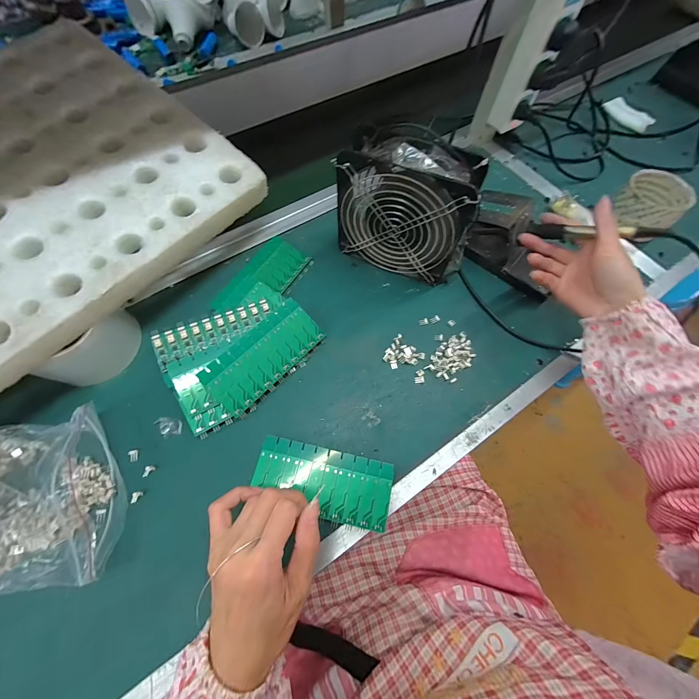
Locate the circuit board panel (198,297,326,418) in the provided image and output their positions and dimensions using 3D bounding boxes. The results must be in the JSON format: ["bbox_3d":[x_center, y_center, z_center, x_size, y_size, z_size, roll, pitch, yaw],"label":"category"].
[{"bbox_3d":[-0.096,0.006,0.341,0.062,0.005,0.136,48,70,-6],"label":"circuit board panel"}]

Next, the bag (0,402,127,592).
[{"bbox_3d":[-0.336,0.148,0.277,0.221,0.044,0.149,-11,68,-6],"label":"bag"}]

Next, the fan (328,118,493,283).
[{"bbox_3d":[0.068,-0.164,0.356,0.156,0.154,0.061,23,69,7],"label":"fan"}]

